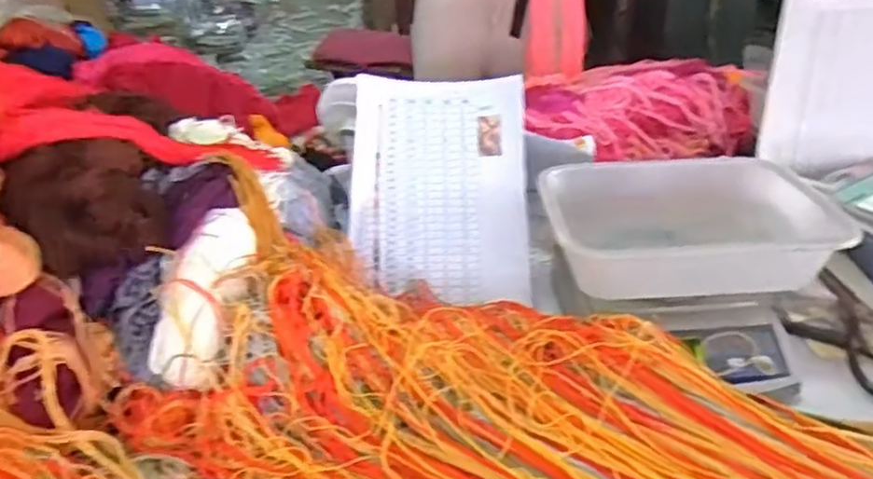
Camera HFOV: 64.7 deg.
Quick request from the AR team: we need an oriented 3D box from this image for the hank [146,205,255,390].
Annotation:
[{"bbox_3d":[-0.210,0.047,0.604,0.067,0.037,0.162,6,68,13],"label":"hank"}]

